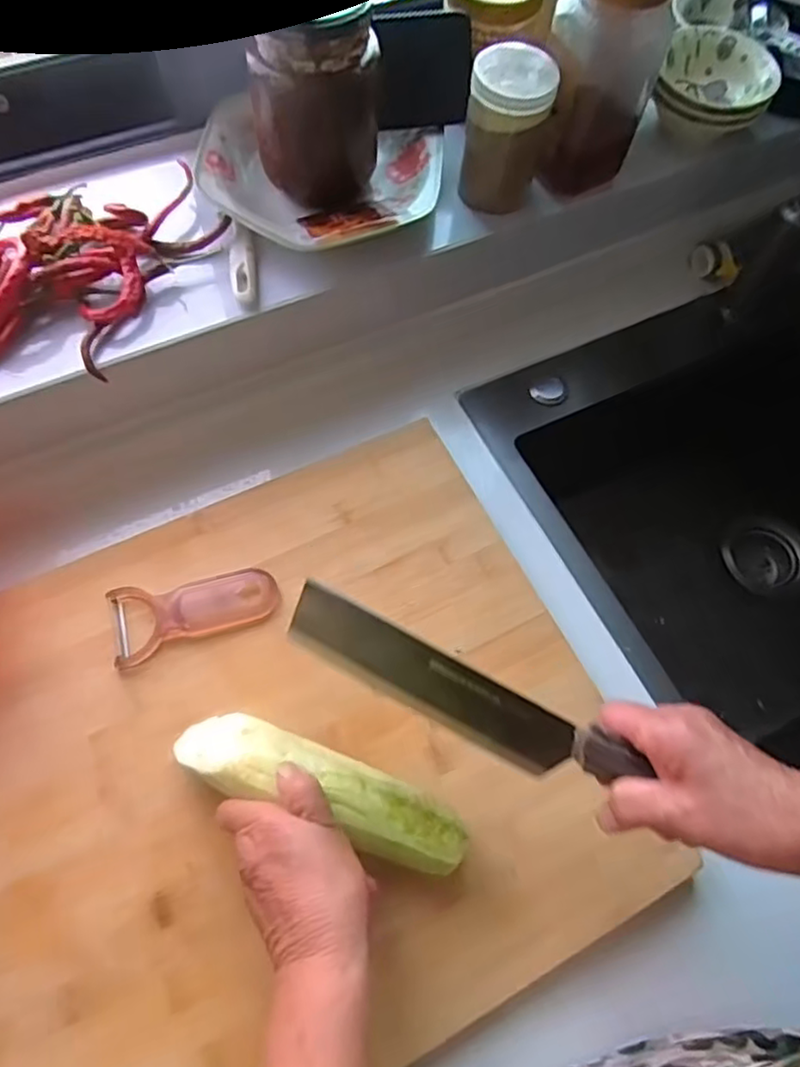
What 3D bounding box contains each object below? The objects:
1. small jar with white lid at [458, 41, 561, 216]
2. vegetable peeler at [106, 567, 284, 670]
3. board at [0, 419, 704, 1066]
[{"bbox_3d":[0.084,-0.321,0.523,0.061,0.110,0.055,11,65,3],"label":"small jar with white lid"},{"bbox_3d":[-0.153,0.057,0.485,0.122,0.012,0.057,-12,66,-8],"label":"vegetable peeler"},{"bbox_3d":[-0.138,0.175,0.434,0.555,0.026,0.395,-25,69,-13],"label":"board"}]

